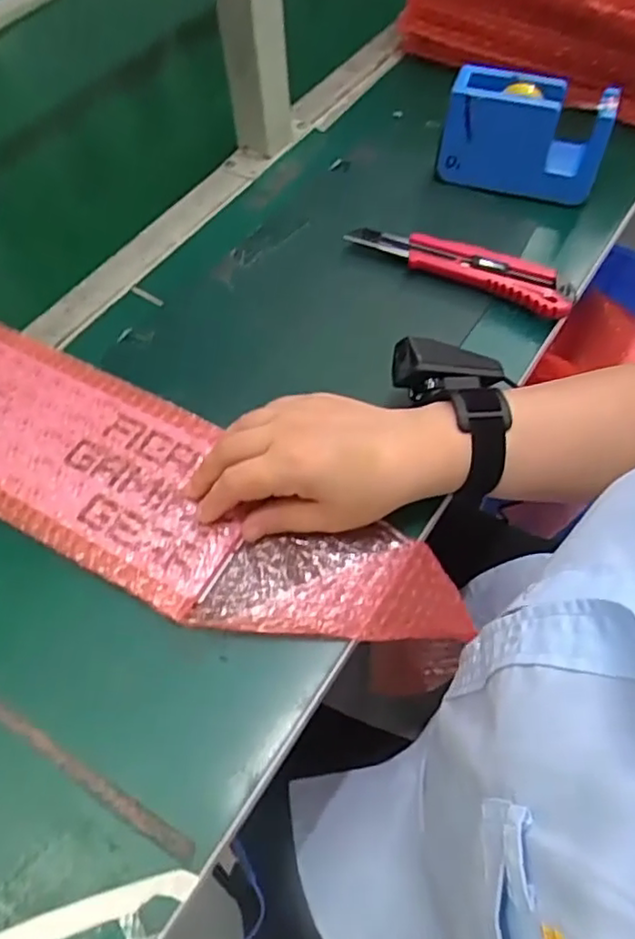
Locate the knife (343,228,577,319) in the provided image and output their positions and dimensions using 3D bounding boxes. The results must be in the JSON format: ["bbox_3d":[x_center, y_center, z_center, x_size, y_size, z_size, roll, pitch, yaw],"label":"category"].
[{"bbox_3d":[0.110,-0.157,0.507,0.178,0.023,0.035,23,61,16],"label":"knife"}]

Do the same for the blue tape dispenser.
[{"bbox_3d":[0.173,-0.279,0.545,0.130,0.082,0.048,15,59,11],"label":"blue tape dispenser"}]

